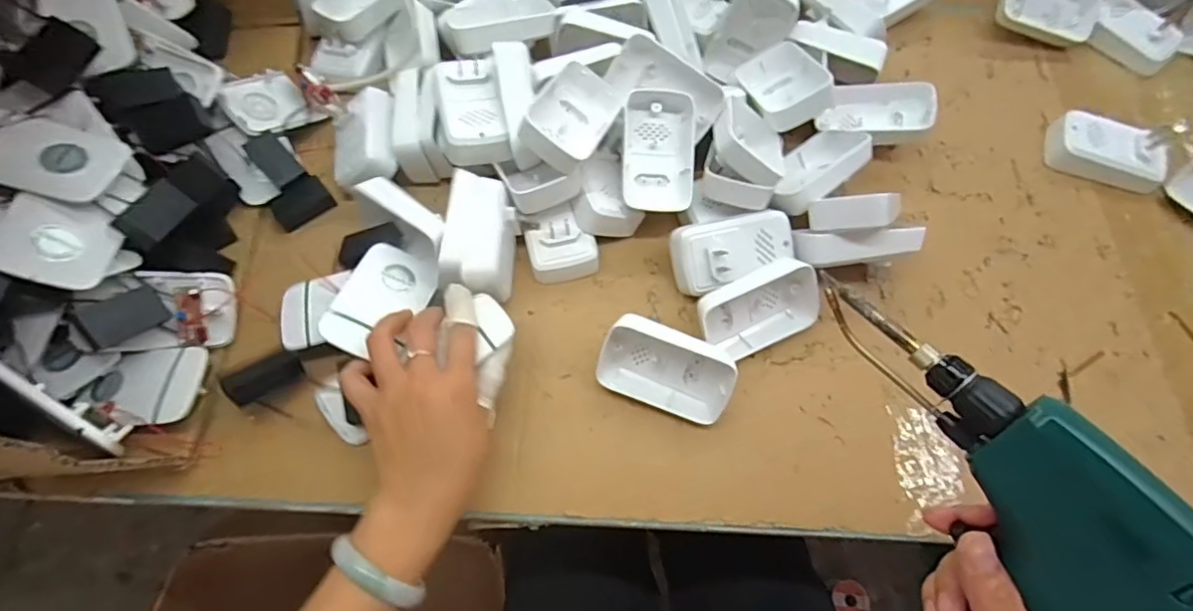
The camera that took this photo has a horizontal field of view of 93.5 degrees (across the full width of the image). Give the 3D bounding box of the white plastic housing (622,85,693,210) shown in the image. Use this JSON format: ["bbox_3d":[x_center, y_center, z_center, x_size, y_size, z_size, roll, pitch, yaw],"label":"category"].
[{"bbox_3d":[0.049,-0.128,0.468,0.058,0.026,0.099,0,93,-11],"label":"white plastic housing"}]

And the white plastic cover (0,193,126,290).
[{"bbox_3d":[-0.356,-0.041,0.369,0.060,0.014,0.060,19,53,-37],"label":"white plastic cover"}]

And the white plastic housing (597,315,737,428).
[{"bbox_3d":[0.051,0.047,0.416,0.096,0.026,0.063,20,110,10],"label":"white plastic housing"}]

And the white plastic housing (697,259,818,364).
[{"bbox_3d":[0.126,0.004,0.435,0.091,0.045,0.052,-21,68,-9],"label":"white plastic housing"}]

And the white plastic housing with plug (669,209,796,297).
[{"bbox_3d":[0.109,-0.044,0.445,0.093,0.023,0.052,-14,94,-2],"label":"white plastic housing with plug"}]

